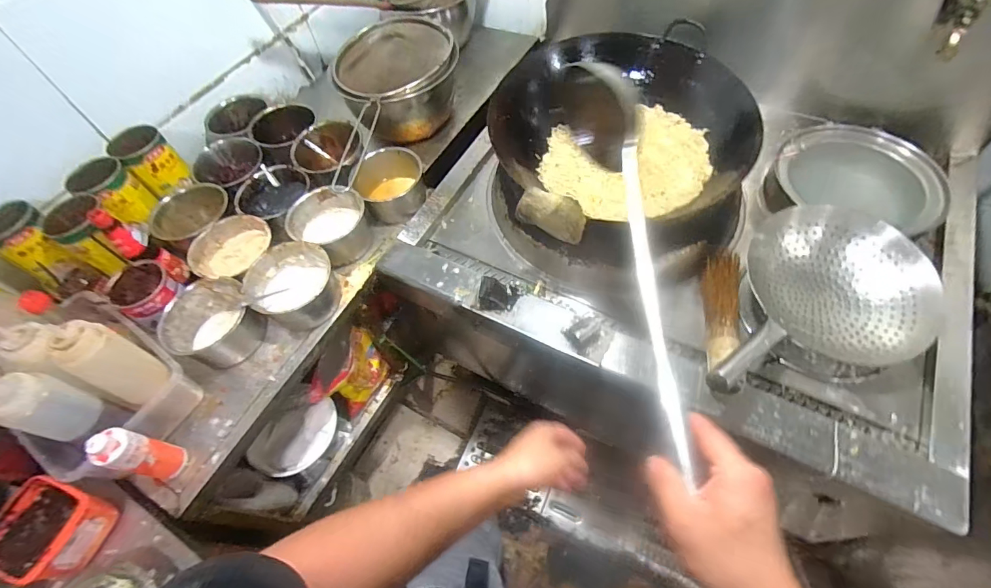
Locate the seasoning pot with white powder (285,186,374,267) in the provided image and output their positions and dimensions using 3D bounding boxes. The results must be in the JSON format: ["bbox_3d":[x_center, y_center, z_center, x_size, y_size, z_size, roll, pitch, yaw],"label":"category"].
[{"bbox_3d":[-0.330,-0.132,0.931,0.147,0.109,0.148,-2,58,3],"label":"seasoning pot with white powder"}]

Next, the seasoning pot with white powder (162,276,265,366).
[{"bbox_3d":[-0.514,0.054,0.827,0.134,0.102,0.143,-2,58,3],"label":"seasoning pot with white powder"}]

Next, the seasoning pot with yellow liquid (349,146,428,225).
[{"bbox_3d":[-0.226,-0.232,0.967,0.150,0.090,0.128,-17,59,-6],"label":"seasoning pot with yellow liquid"}]

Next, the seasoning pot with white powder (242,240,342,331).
[{"bbox_3d":[-0.374,-0.018,0.846,0.137,0.091,0.138,-2,58,3],"label":"seasoning pot with white powder"}]

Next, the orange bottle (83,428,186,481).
[{"bbox_3d":[-0.532,0.241,0.672,0.047,0.155,0.056,11,60,11],"label":"orange bottle"}]

